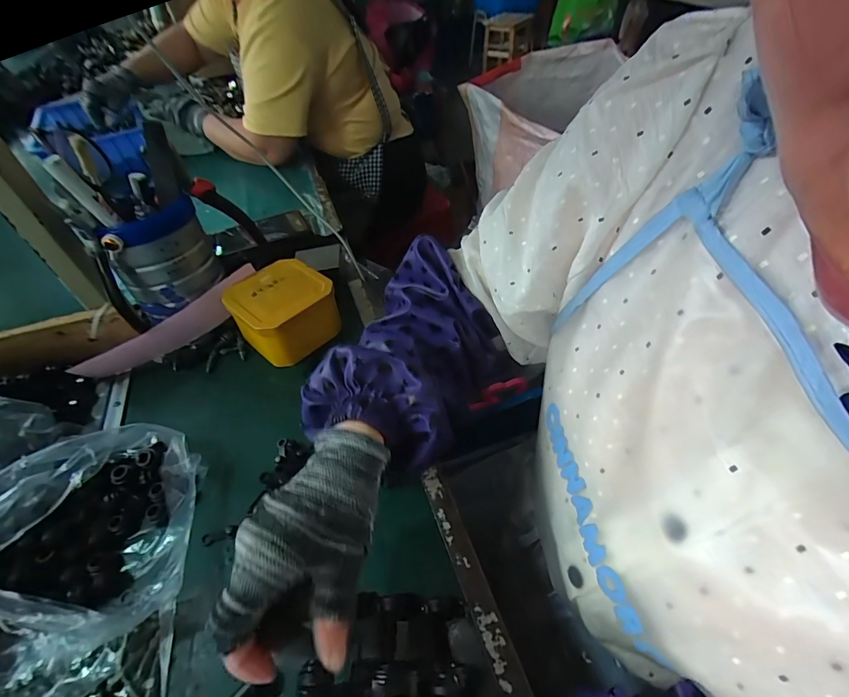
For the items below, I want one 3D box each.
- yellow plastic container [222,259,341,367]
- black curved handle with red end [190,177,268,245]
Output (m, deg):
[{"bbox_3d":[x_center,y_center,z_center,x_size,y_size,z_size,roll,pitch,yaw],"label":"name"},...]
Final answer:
[{"bbox_3d":[-0.159,-0.040,0.468,0.102,0.066,0.104,-31,54,-25],"label":"yellow plastic container"},{"bbox_3d":[-0.223,-0.155,0.478,0.019,0.114,0.017,20,80,19],"label":"black curved handle with red end"}]

